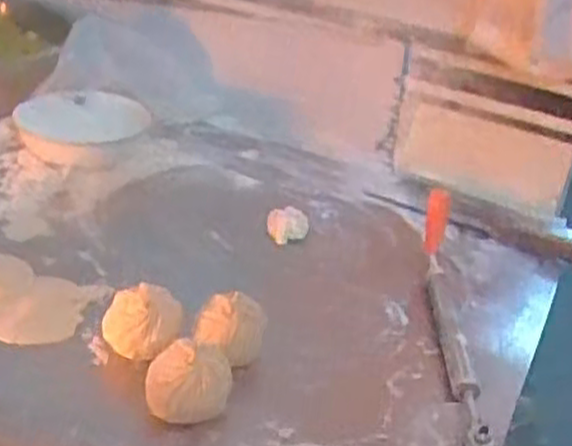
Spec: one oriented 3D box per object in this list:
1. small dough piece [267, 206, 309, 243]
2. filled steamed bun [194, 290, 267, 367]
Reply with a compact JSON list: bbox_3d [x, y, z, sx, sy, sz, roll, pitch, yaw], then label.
[{"bbox_3d":[0.003,0.001,0.958,0.049,0.032,0.037,5,29,-3],"label":"small dough piece"},{"bbox_3d":[-0.051,0.097,0.736,0.065,0.062,0.064,5,29,-3],"label":"filled steamed bun"}]

